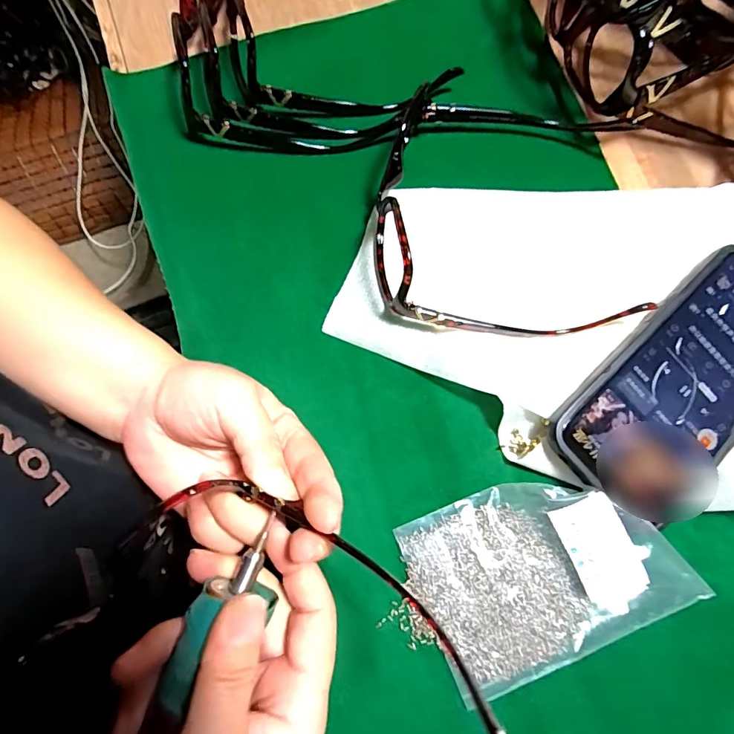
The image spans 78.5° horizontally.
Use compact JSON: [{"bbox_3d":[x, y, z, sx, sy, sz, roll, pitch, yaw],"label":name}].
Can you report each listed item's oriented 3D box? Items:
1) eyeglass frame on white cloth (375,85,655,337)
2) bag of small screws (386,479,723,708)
[{"bbox_3d":[0.080,-0.094,0.269,0.147,0.036,0.152,3,78,1],"label":"eyeglass frame on white cloth"},{"bbox_3d":[0.090,0.106,0.233,0.126,0.024,0.091,-23,78,-4],"label":"bag of small screws"}]

